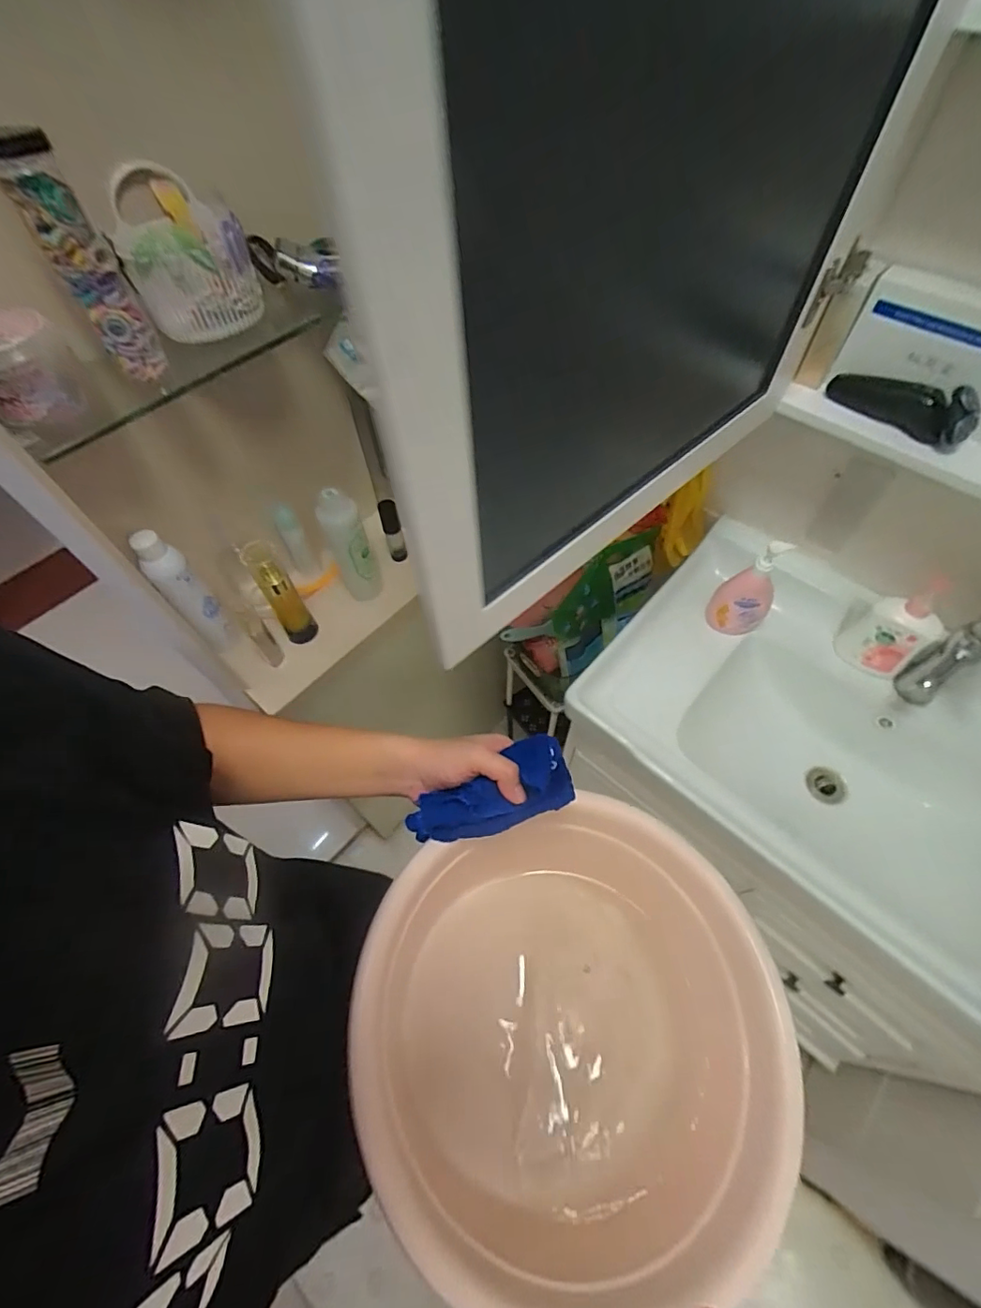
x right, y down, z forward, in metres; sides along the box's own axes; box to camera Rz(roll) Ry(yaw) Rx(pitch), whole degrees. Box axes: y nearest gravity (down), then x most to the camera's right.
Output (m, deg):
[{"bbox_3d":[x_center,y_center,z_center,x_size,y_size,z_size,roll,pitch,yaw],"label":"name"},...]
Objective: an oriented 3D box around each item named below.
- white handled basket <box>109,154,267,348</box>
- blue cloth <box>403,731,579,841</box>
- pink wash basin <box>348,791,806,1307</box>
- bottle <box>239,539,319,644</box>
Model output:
[{"bbox_3d":[-0.297,-0.394,0.524,0.107,0.118,0.096,-5,57,-2],"label":"white handled basket"},{"bbox_3d":[-0.003,0.124,0.456,0.147,0.029,0.062,-25,59,1],"label":"blue cloth"},{"bbox_3d":[0.067,0.313,0.456,0.319,0.168,0.318,-2,58,3],"label":"pink wash basin"},{"bbox_3d":[-0.307,-0.084,0.775,0.045,0.197,0.038,-25,60,-15],"label":"bottle"}]

